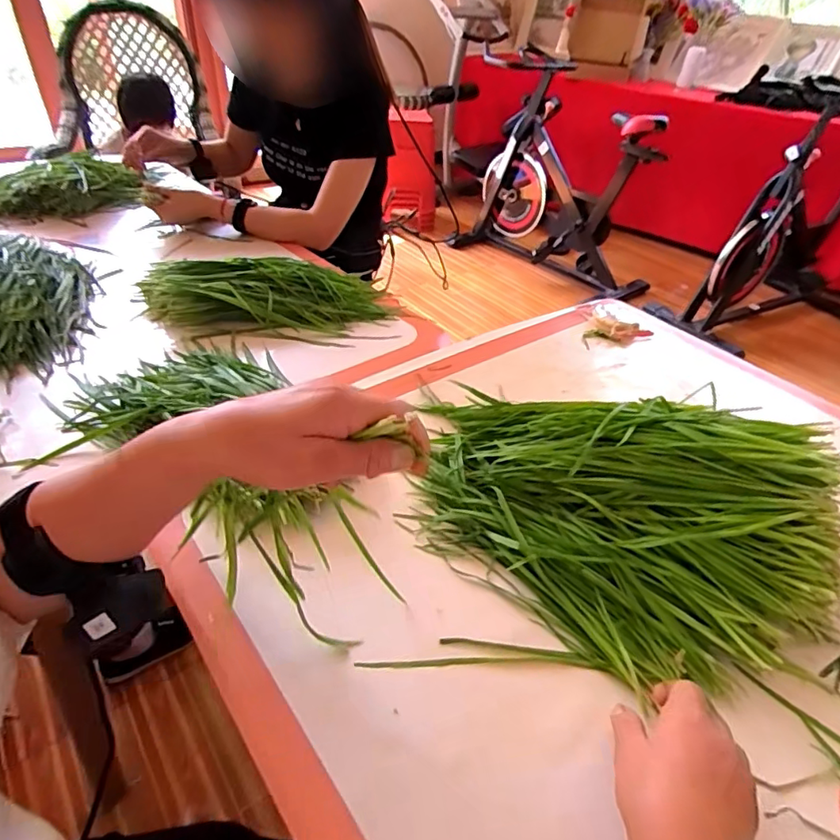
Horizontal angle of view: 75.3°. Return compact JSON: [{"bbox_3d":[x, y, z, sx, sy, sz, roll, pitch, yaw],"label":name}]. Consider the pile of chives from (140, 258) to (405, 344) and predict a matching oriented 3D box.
[{"bbox_3d":[-0.220,-0.186,0.803,0.361,0.070,0.156,-3,39,-10],"label":"pile of chives"}]

